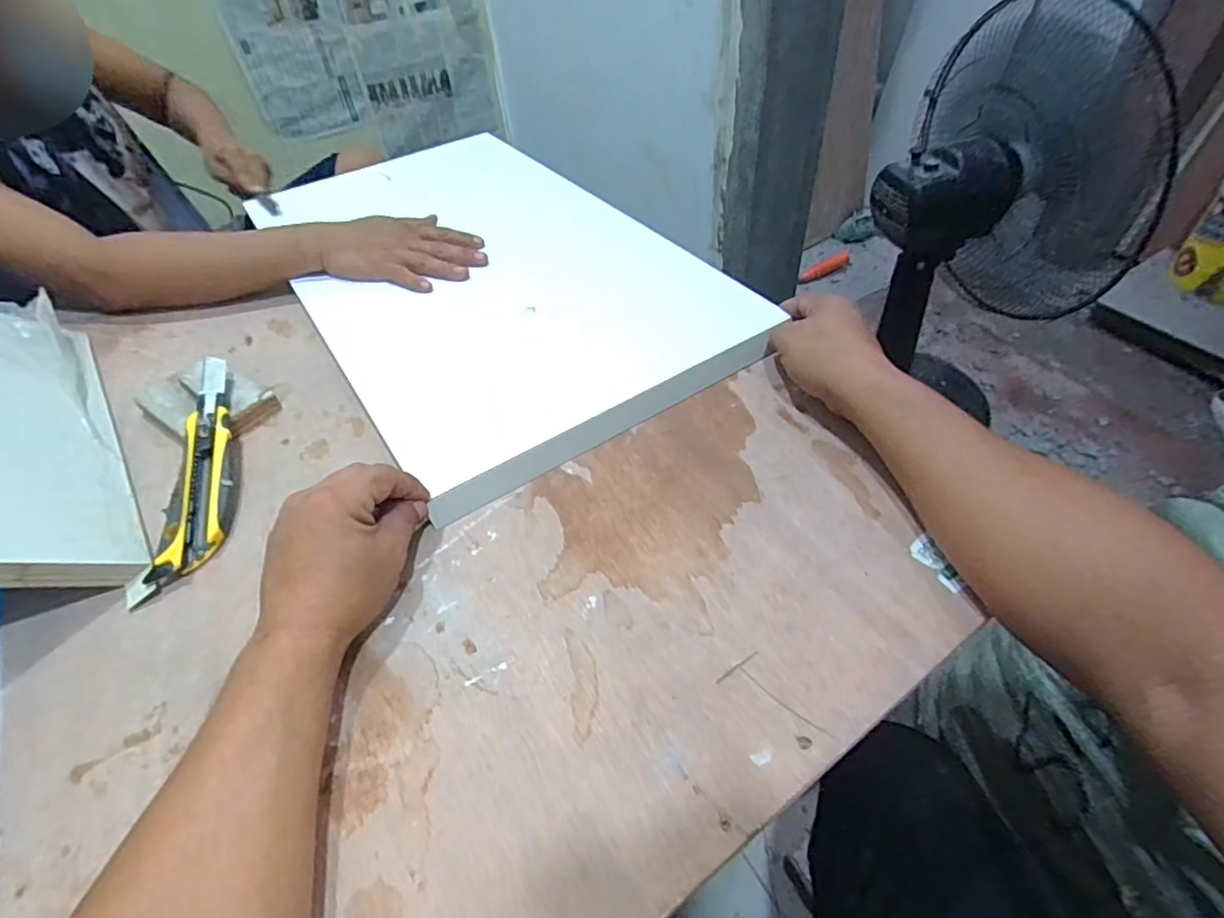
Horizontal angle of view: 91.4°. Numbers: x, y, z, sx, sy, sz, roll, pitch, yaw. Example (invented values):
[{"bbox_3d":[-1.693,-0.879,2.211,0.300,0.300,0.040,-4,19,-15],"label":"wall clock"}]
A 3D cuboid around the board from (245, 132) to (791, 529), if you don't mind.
[{"bbox_3d":[-0.153,-0.224,0.654,0.348,0.032,0.628,-28,53,-19],"label":"board"}]

